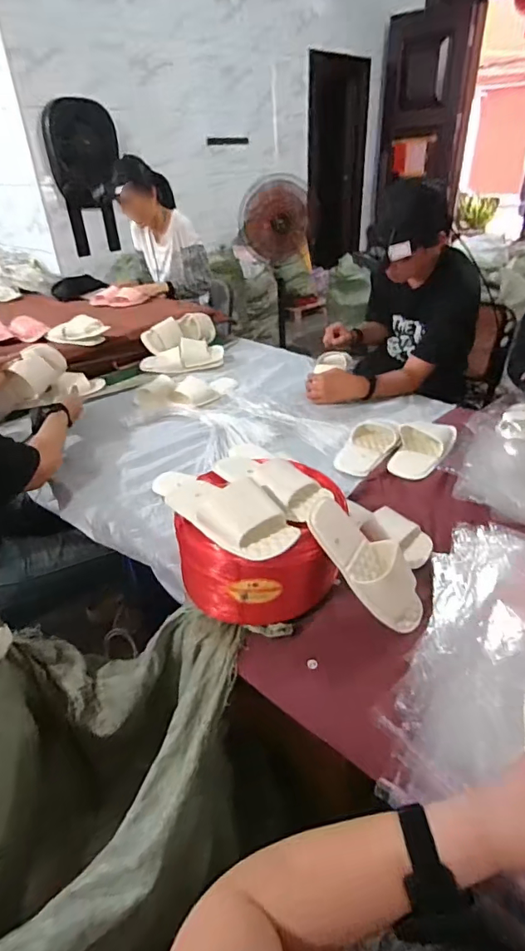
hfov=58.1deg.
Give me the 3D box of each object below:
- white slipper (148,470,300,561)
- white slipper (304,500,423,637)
[{"bbox_3d":[-0.067,0.033,0.696,0.103,0.056,0.278,-28,42,-33],"label":"white slipper"},{"bbox_3d":[0.156,0.121,0.670,0.226,0.054,0.098,48,45,-2],"label":"white slipper"}]

